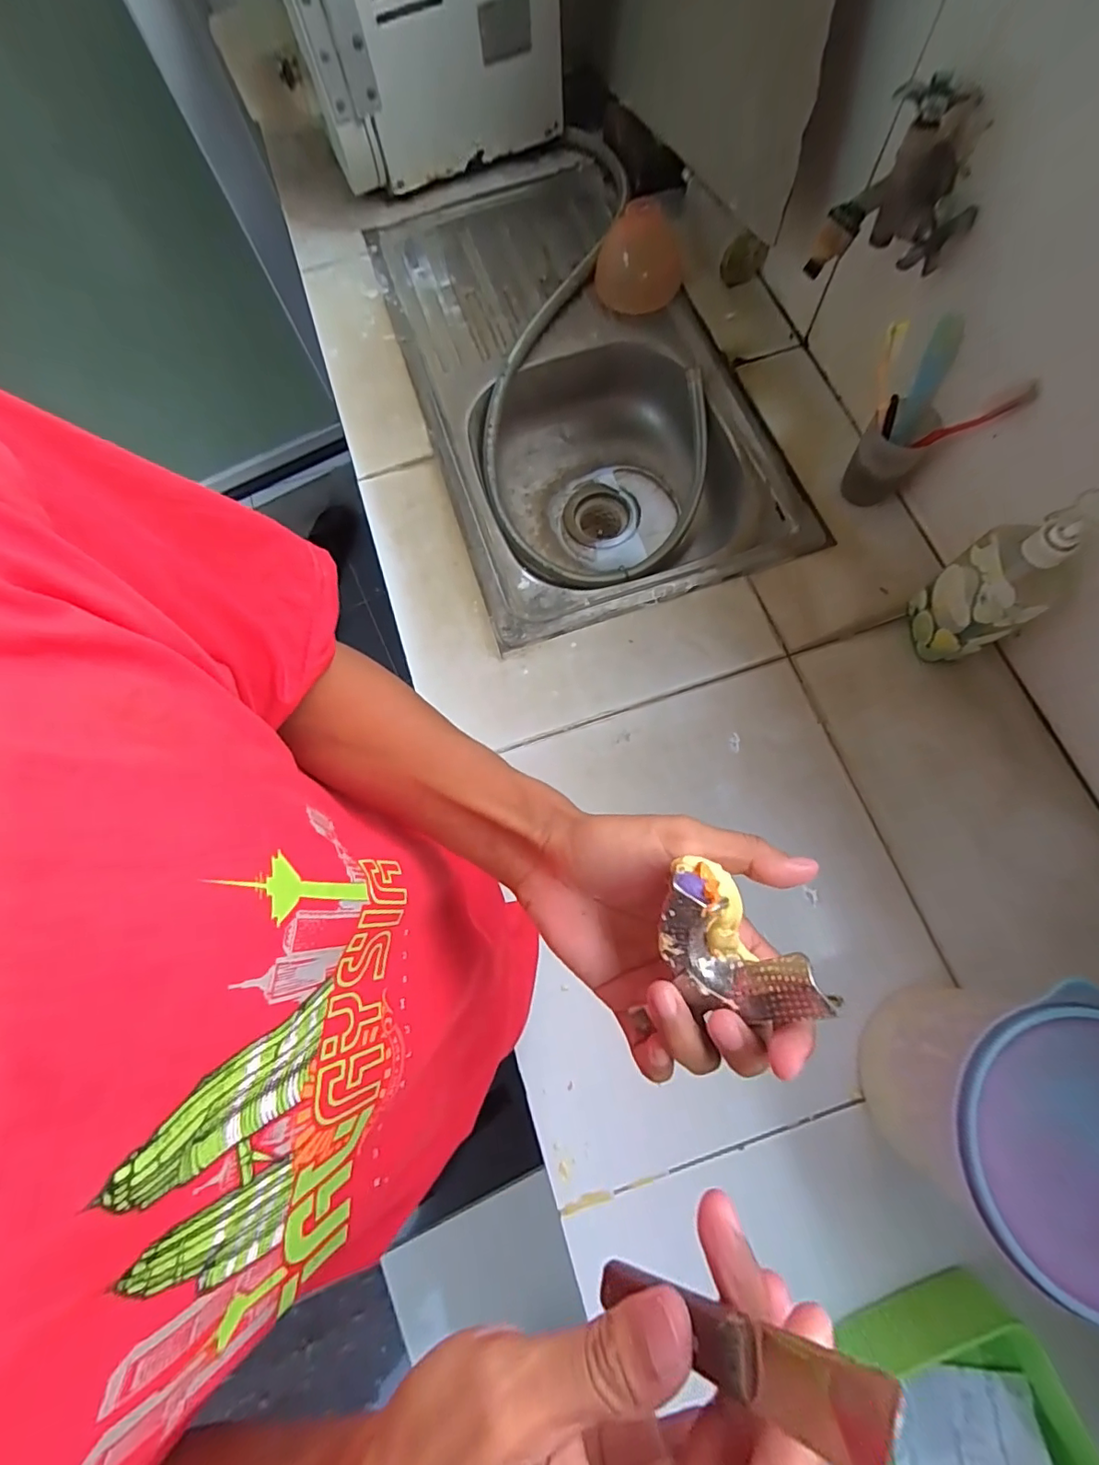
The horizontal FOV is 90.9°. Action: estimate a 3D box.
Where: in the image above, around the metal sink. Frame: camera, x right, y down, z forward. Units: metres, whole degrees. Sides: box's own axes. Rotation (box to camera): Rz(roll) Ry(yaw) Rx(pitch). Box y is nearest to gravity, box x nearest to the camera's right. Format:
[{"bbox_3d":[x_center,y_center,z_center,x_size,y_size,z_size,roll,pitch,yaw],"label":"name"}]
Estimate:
[{"bbox_3d":[0.023,-0.467,0.779,0.407,0.156,0.732,-20,73,-2],"label":"metal sink"}]

